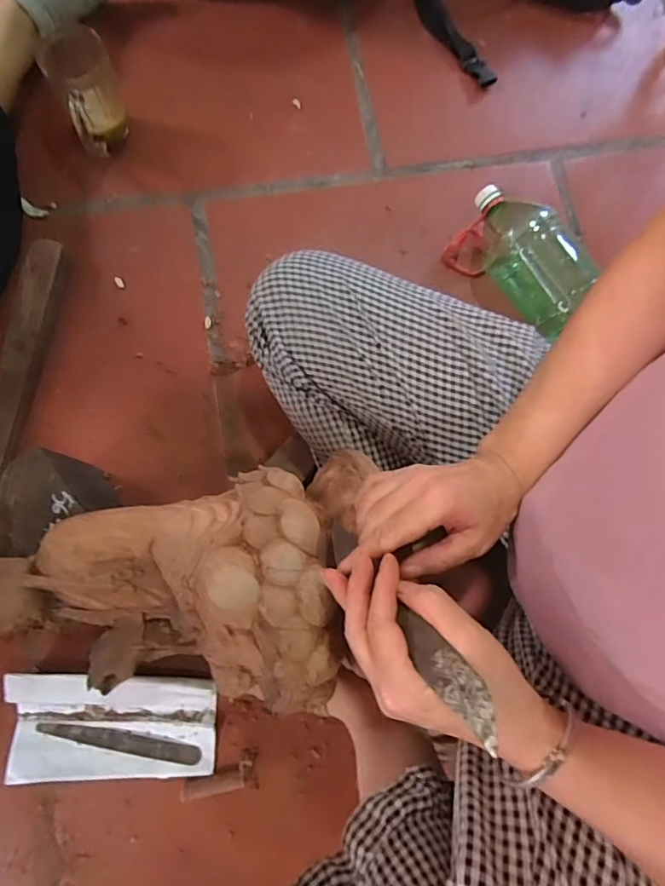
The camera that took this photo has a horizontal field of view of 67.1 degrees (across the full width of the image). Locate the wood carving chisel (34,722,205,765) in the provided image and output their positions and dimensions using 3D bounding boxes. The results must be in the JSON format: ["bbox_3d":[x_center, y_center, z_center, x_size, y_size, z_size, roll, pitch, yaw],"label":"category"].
[{"bbox_3d":[-0.229,0.322,0.542,0.172,0.008,0.020,13,77,-2],"label":"wood carving chisel"}]

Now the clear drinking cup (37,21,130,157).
[{"bbox_3d":[-0.294,-0.424,0.612,0.076,0.107,0.077,-27,82,-8],"label":"clear drinking cup"}]

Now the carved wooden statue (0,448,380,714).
[{"bbox_3d":[-0.144,0.124,0.415,0.348,0.116,0.178,-9,79,4],"label":"carved wooden statue"}]

